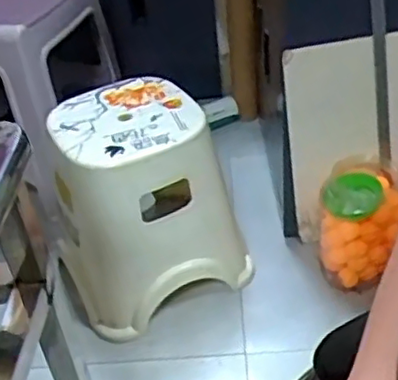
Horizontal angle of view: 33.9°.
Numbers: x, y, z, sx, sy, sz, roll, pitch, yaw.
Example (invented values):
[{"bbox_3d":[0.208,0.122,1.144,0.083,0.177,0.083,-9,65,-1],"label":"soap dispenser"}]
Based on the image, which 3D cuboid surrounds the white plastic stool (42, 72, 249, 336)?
[{"bbox_3d":[-0.110,0.024,1.247,0.319,0.369,0.290,-22,41,-19],"label":"white plastic stool"}]

